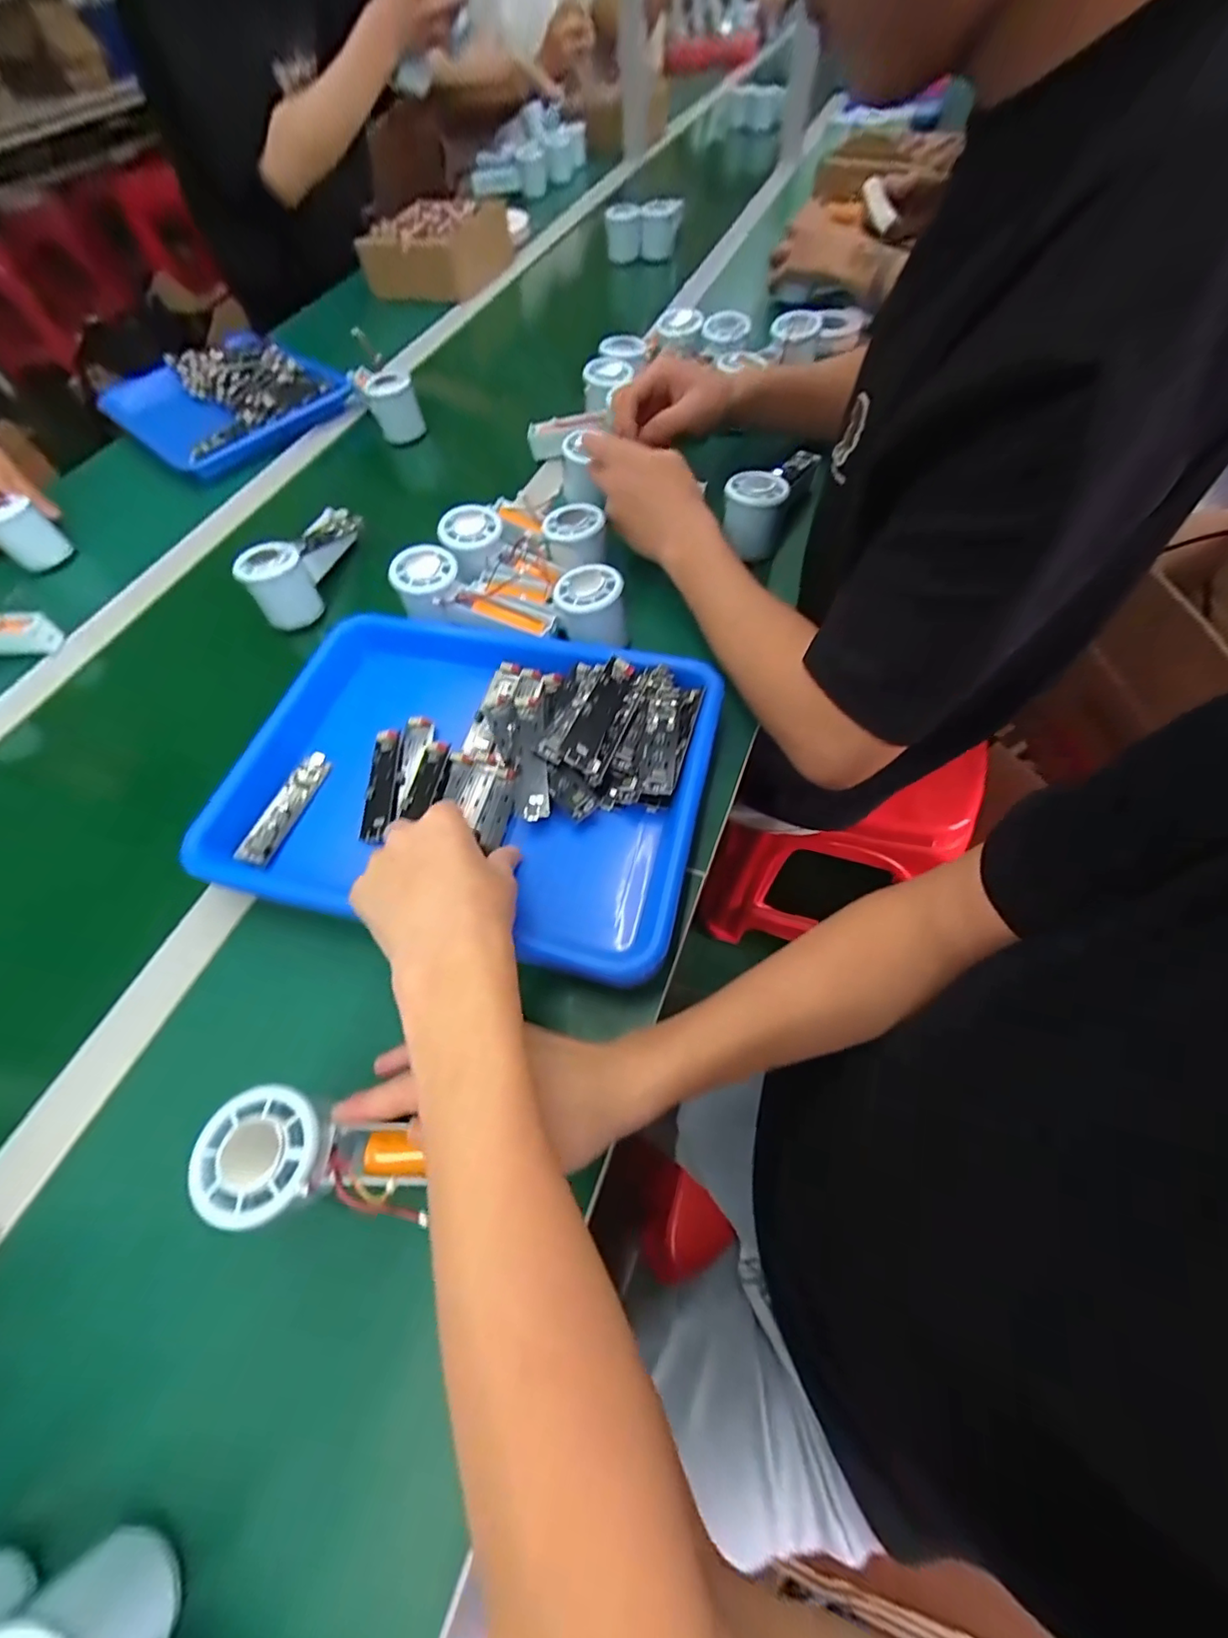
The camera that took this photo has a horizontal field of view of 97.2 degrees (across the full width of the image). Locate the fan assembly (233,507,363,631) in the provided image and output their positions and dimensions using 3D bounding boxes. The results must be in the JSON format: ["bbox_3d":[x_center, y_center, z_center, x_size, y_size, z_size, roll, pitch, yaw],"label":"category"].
[{"bbox_3d":[-0.307,-0.261,0.537,0.048,0.062,0.148,8,62,8],"label":"fan assembly"}]

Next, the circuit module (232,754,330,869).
[{"bbox_3d":[-0.241,-0.009,0.399,0.025,0.013,0.092,13,63,11],"label":"circuit module"}]

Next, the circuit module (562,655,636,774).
[{"bbox_3d":[-0.011,-0.078,0.391,0.026,0.012,0.092,14,63,11],"label":"circuit module"}]

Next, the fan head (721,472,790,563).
[{"bbox_3d":[0.132,-0.290,0.515,0.057,0.054,0.059,3,62,6],"label":"fan head"}]

